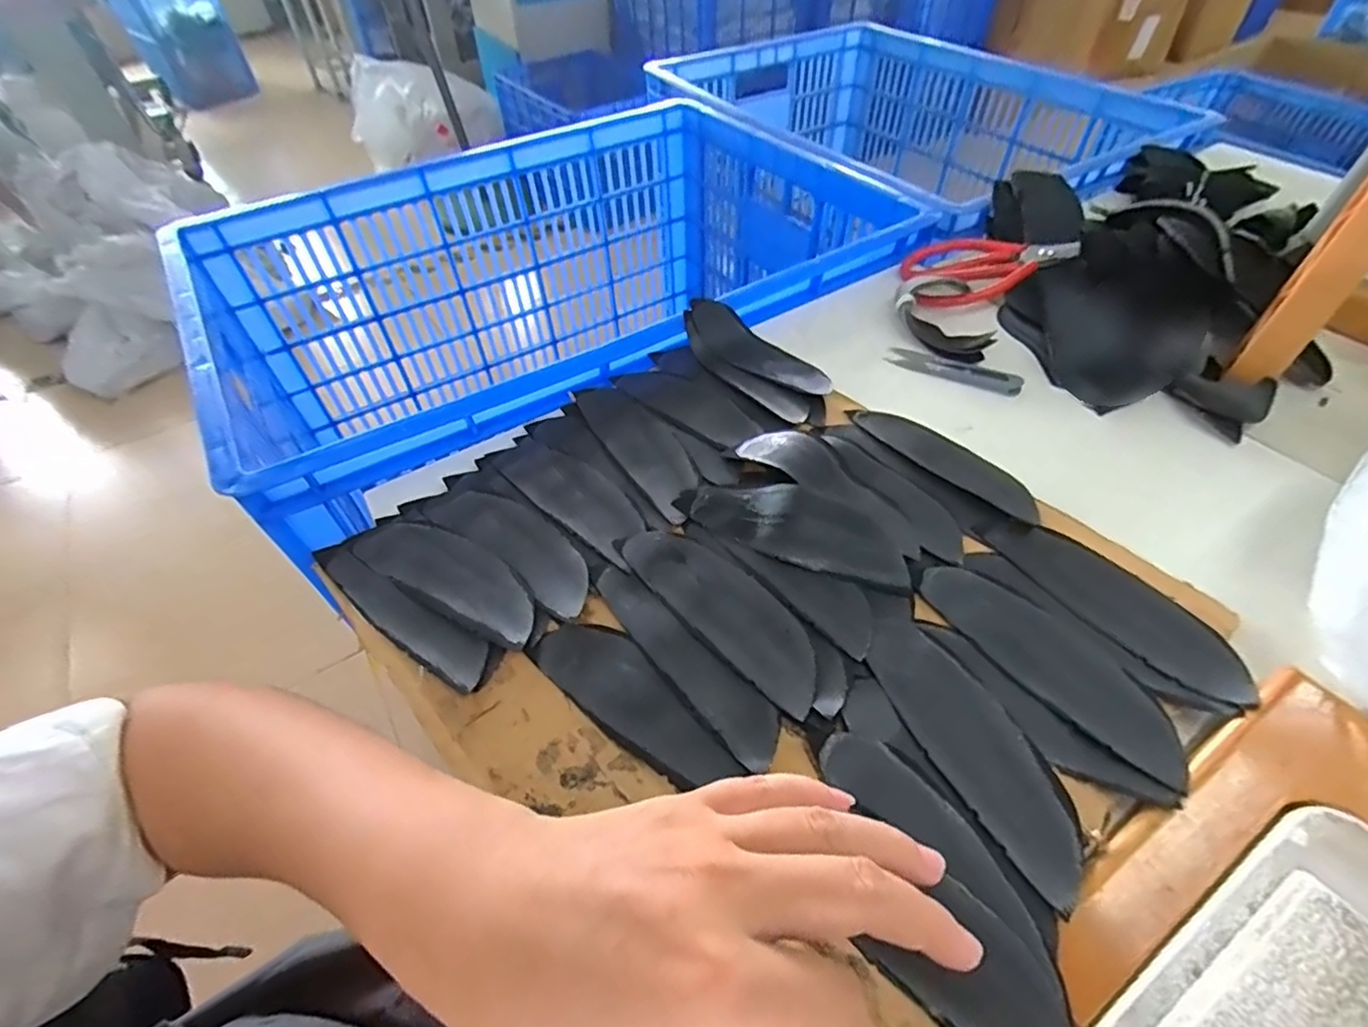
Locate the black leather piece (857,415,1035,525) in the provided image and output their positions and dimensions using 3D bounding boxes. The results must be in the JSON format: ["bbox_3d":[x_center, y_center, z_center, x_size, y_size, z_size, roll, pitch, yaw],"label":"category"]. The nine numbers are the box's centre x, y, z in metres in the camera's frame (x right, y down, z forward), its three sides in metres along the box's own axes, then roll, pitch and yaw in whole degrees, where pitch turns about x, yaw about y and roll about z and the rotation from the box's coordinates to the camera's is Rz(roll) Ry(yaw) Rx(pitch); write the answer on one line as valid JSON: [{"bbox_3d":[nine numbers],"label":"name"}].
[{"bbox_3d":[0.184,-0.039,0.426,0.053,0.016,0.134,-36,58,-25],"label":"black leather piece"}]

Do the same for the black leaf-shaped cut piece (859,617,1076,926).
[{"bbox_3d":[0.137,0.106,0.293,0.045,0.004,0.133,-22,53,-16],"label":"black leaf-shaped cut piece"}]

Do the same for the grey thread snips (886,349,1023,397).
[{"bbox_3d":[0.214,-0.116,0.490,0.102,0.009,0.020,23,55,20],"label":"grey thread snips"}]

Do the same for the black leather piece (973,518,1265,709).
[{"bbox_3d":[0.236,0.044,0.341,0.048,0.007,0.142,-29,52,-20],"label":"black leather piece"}]

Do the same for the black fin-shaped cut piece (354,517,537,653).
[{"bbox_3d":[-0.139,0.035,0.369,0.136,0.007,0.045,23,55,20],"label":"black fin-shaped cut piece"}]

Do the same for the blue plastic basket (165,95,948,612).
[{"bbox_3d":[-0.138,-0.223,0.724,0.674,0.257,0.490,-30,55,-21],"label":"blue plastic basket"}]

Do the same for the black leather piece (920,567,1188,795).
[{"bbox_3d":[0.188,0.071,0.317,0.046,0.010,0.137,-32,56,-22],"label":"black leather piece"}]

